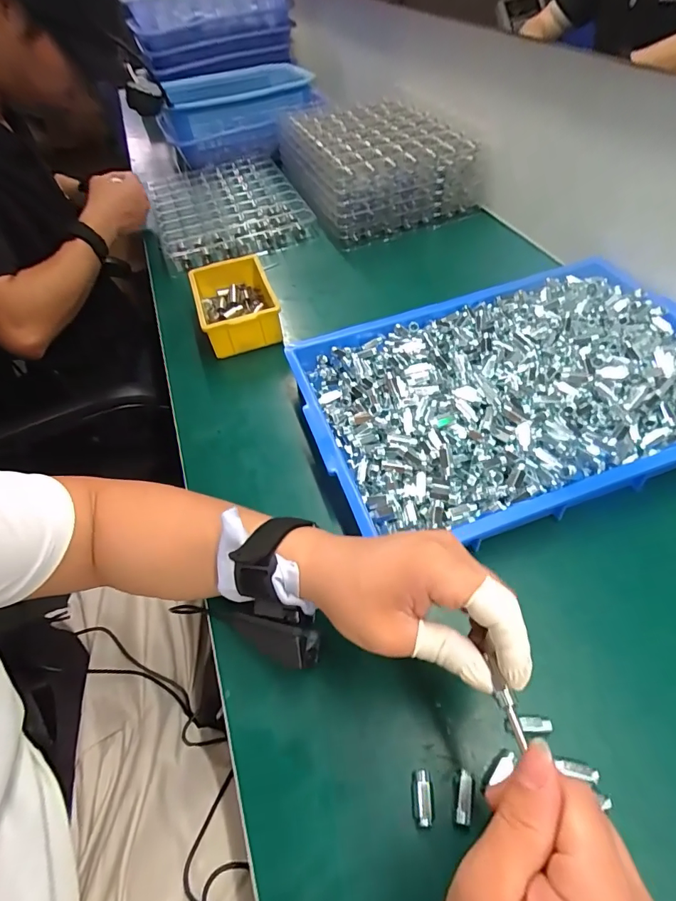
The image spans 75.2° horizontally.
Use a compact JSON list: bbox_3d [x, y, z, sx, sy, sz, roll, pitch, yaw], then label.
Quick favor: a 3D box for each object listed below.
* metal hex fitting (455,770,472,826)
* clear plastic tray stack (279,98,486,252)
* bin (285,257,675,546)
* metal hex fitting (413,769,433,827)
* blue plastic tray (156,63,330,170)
[{"bbox_3d":[0.079,0.217,0.275,0.008,0.009,0.027,9,53,12],"label":"metal hex fitting"},{"bbox_3d":[0.054,-0.530,0.796,0.256,0.115,0.372,-18,52,-6],"label":"clear plastic tray stack"},{"bbox_3d":[0.177,-0.065,0.451,0.408,0.074,0.279,-18,52,-6],"label":"bin"},{"bbox_3d":[0.053,0.219,0.276,0.012,0.012,0.028,-1,52,7],"label":"metal hex fitting"},{"bbox_3d":[-0.218,-0.735,0.958,0.336,0.099,0.303,-13,51,-2],"label":"blue plastic tray"}]

